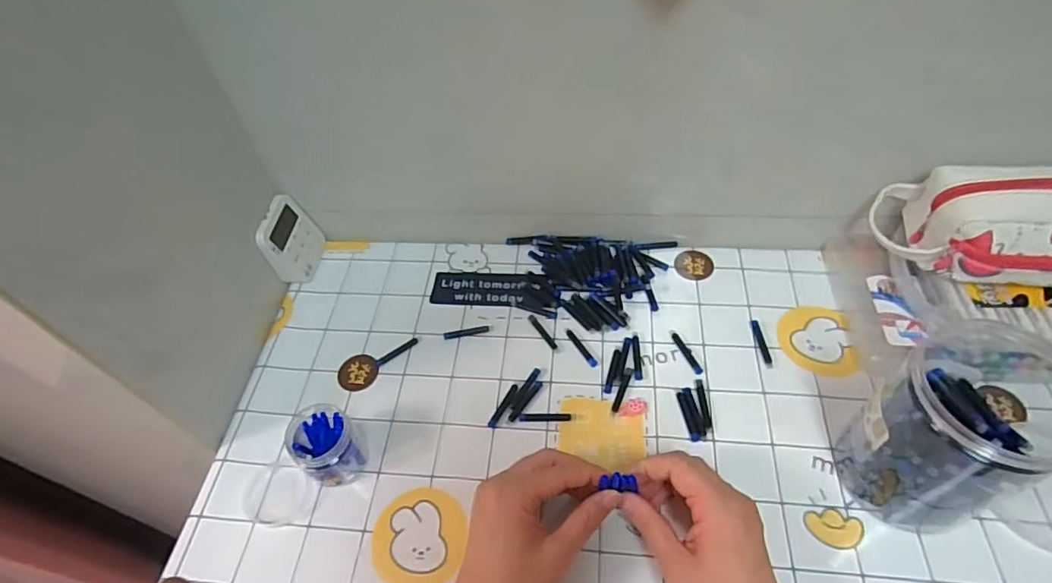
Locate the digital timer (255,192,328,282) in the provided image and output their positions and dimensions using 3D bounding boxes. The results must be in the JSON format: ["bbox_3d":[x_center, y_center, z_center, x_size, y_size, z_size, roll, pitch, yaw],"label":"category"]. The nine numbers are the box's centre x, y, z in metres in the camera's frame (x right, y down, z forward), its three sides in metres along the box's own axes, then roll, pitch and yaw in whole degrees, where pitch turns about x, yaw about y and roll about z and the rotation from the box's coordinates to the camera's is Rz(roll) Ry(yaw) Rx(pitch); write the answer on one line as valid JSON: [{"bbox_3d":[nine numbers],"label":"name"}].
[{"bbox_3d":[-0.256,-0.054,0.613,0.011,0.083,0.075,-5,51,25],"label":"digital timer"}]

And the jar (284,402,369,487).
[{"bbox_3d":[-0.168,0.131,0.474,0.052,0.055,0.049,-2,53,3],"label":"jar"}]

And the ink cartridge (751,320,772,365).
[{"bbox_3d":[0.226,0.047,0.538,0.008,0.004,0.049,-4,53,2],"label":"ink cartridge"}]

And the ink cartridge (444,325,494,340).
[{"bbox_3d":[-0.058,0.040,0.566,0.050,0.004,0.009,-10,53,-3],"label":"ink cartridge"}]

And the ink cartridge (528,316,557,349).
[{"bbox_3d":[0.017,0.040,0.563,0.007,0.004,0.048,-28,56,-15],"label":"ink cartridge"}]

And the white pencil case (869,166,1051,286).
[{"bbox_3d":[0.425,-0.058,0.479,0.208,0.088,0.093,8,54,11],"label":"white pencil case"}]

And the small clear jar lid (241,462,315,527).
[{"bbox_3d":[-0.213,0.175,0.483,0.057,0.004,0.050,20,57,19],"label":"small clear jar lid"}]

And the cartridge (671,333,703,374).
[{"bbox_3d":[0.154,0.058,0.535,0.009,0.005,0.046,-20,54,-10],"label":"cartridge"}]

